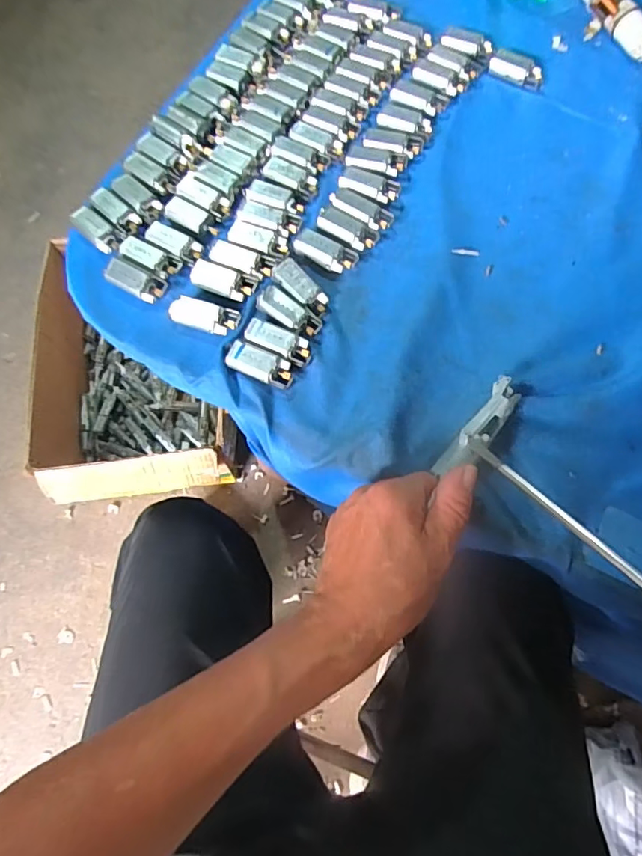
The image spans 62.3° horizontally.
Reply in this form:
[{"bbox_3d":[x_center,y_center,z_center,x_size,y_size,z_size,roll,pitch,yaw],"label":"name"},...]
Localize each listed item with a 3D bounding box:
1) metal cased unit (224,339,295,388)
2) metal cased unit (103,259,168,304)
[{"bbox_3d":[-0.042,-0.043,0.362,0.045,0.014,0.020,21,72,7],"label":"metal cased unit"},{"bbox_3d":[-0.135,-0.107,0.388,0.043,0.015,0.020,28,73,10],"label":"metal cased unit"}]

